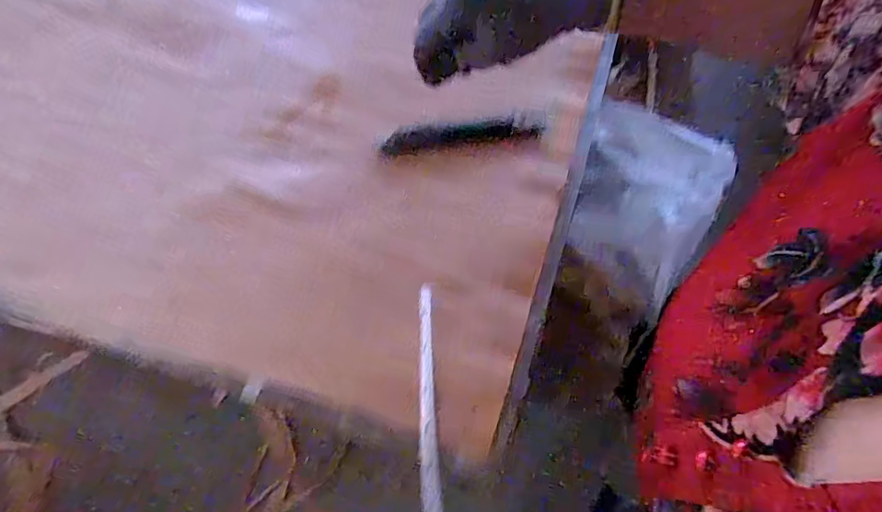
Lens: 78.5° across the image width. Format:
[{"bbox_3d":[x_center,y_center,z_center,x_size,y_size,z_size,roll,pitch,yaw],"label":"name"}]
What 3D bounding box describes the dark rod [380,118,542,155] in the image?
[{"bbox_3d":[0.021,-0.115,0.511,0.147,0.009,0.026,-7,77,-2],"label":"dark rod"}]

